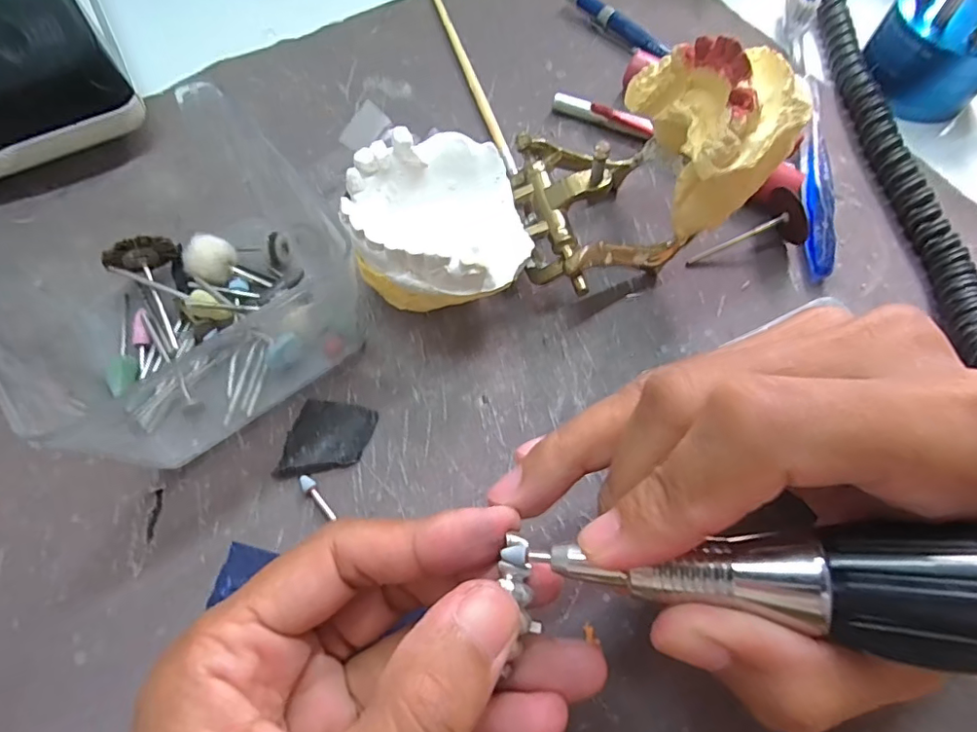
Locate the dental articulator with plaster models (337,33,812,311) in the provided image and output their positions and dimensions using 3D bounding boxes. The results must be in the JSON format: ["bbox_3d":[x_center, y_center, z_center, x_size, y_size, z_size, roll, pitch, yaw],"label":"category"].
[{"bbox_3d":[0.023,-0.066,0.198,0.147,0.077,0.068,-18,67,-9],"label":"dental articulator with plaster models"}]

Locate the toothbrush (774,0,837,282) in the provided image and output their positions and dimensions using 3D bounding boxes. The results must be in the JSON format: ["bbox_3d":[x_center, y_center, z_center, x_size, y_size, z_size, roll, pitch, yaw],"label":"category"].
[{"bbox_3d":[0.152,-0.122,0.256,0.012,0.024,0.182,9,66,3],"label":"toothbrush"}]

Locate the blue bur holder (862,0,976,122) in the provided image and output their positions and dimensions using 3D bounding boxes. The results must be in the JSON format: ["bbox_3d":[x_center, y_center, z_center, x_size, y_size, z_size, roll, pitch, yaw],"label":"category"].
[{"bbox_3d":[0.222,-0.164,0.254,0.057,0.064,0.055,-42,73,-18],"label":"blue bur holder"}]

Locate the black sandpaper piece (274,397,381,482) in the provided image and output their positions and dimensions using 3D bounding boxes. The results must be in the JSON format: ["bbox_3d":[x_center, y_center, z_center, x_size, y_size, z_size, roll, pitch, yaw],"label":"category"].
[{"bbox_3d":[-0.057,0.027,0.193,0.028,0.006,0.030,13,66,5],"label":"black sandpaper piece"}]

